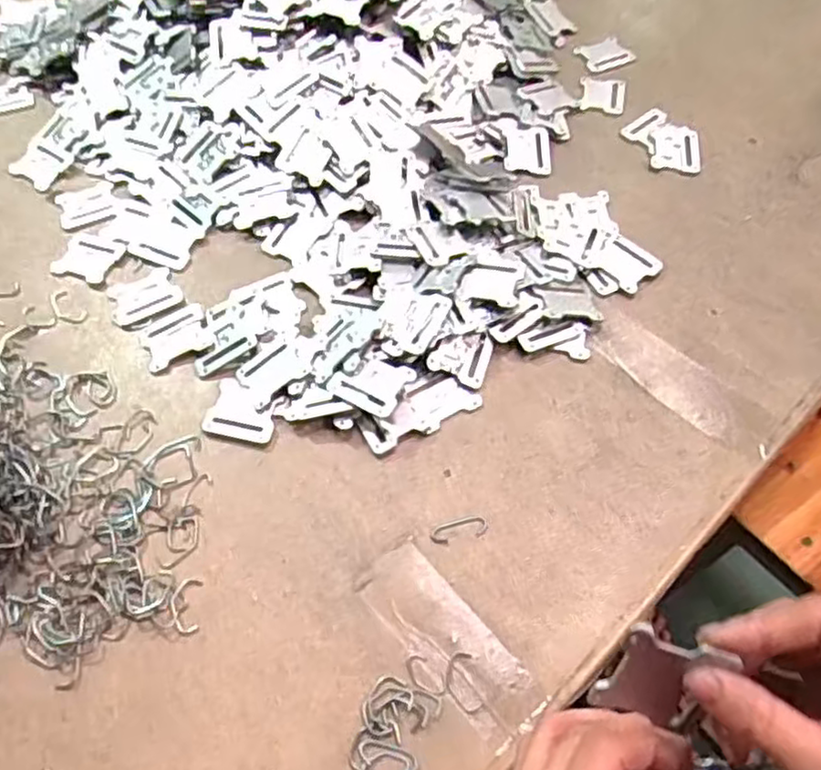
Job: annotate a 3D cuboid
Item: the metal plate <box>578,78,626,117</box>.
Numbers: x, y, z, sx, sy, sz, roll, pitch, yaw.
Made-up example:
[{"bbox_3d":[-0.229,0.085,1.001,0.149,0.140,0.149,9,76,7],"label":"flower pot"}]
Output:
[{"bbox_3d":[0.186,-0.281,0.674,0.042,0.005,0.054,7,61,13],"label":"metal plate"}]

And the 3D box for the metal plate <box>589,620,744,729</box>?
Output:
[{"bbox_3d":[0.098,0.115,0.271,0.041,0.046,0.005,17,29,2],"label":"metal plate"}]

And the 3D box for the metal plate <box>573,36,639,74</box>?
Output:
[{"bbox_3d":[0.199,-0.336,0.705,0.053,0.004,0.044,-20,61,-10],"label":"metal plate"}]

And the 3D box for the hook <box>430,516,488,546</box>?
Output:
[{"bbox_3d":[0.032,0.094,0.453,0.038,0.004,0.015,-14,61,-7],"label":"hook"}]

